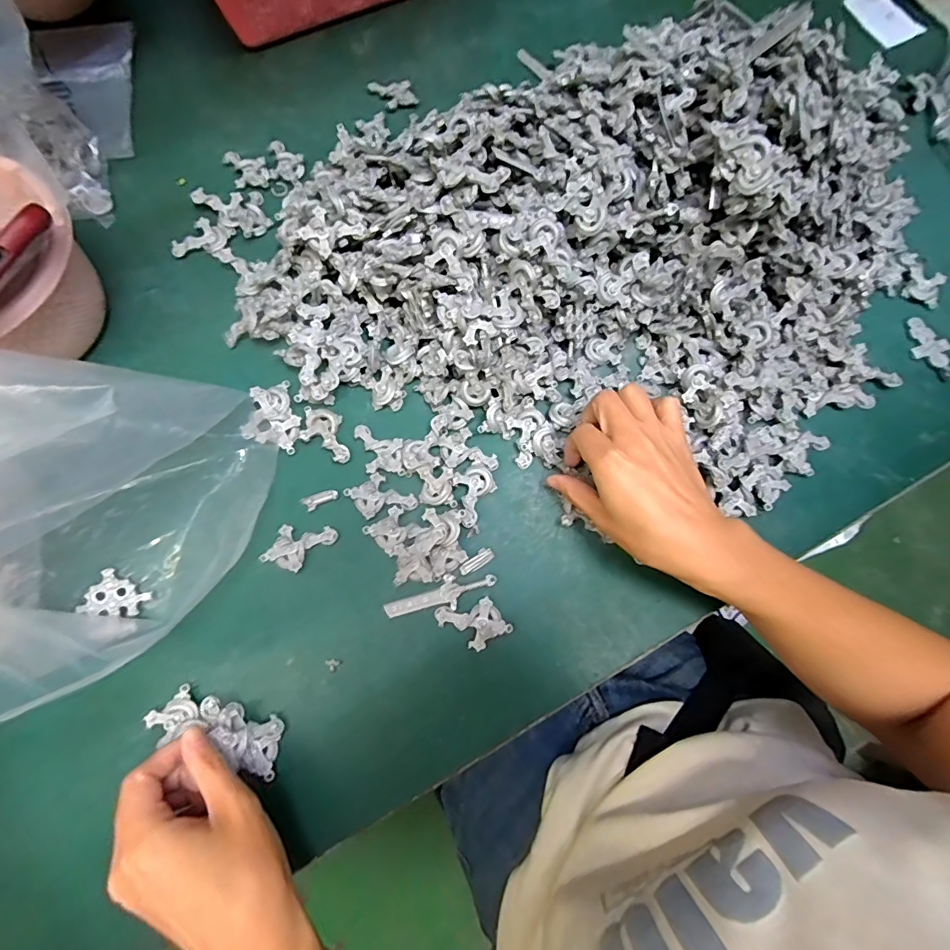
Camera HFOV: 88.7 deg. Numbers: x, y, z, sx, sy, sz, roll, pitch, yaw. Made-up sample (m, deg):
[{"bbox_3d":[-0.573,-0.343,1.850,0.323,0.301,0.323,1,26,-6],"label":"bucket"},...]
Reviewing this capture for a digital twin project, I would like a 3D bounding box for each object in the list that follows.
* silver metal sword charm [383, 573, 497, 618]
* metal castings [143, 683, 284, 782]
[{"bbox_3d":[-0.024,0.083,0.338,0.078,0.004,0.021,-17,77,-7],"label":"silver metal sword charm"},{"bbox_3d":[-0.162,0.158,0.301,0.083,0.027,0.032,17,74,4],"label":"metal castings"}]

